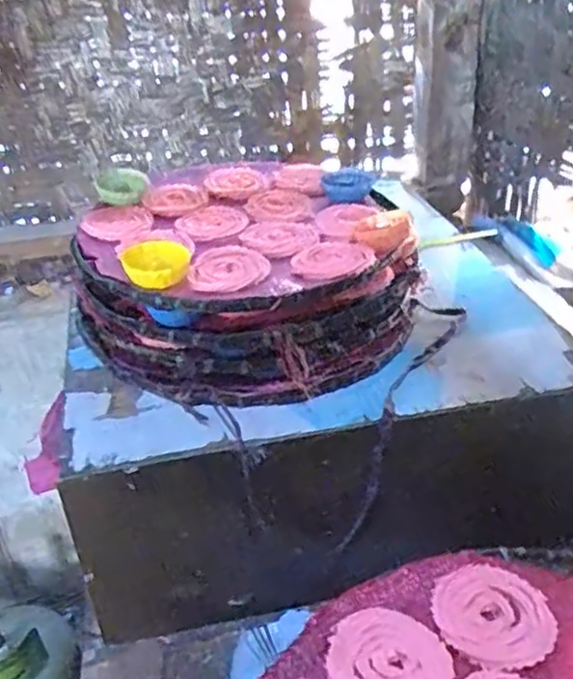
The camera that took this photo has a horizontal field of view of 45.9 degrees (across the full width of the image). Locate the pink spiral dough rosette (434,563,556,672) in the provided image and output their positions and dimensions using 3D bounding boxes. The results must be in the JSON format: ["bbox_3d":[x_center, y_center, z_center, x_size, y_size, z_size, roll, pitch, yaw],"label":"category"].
[{"bbox_3d":[0.144,0.190,0.468,0.076,0.004,0.083,-2,33,1],"label":"pink spiral dough rosette"}]

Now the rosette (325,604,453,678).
[{"bbox_3d":[0.066,0.208,0.439,0.076,0.008,0.081,-2,33,1],"label":"rosette"}]

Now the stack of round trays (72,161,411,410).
[{"bbox_3d":[-0.047,-0.086,0.747,0.351,0.121,0.362,-5,33,-4],"label":"stack of round trays"}]

